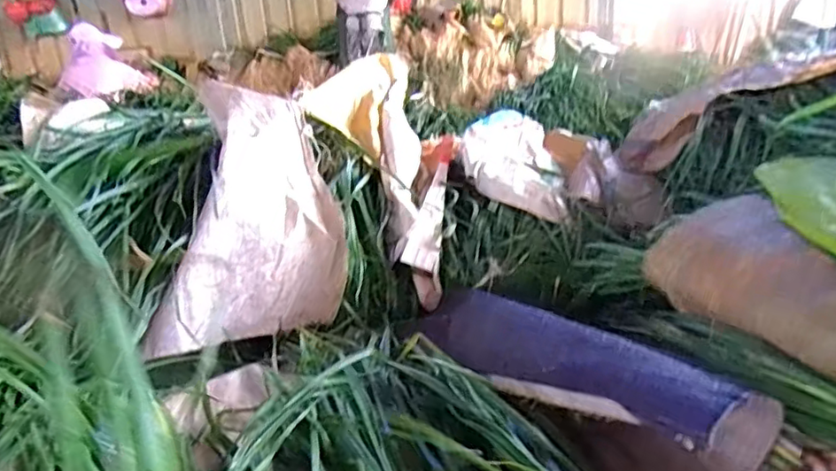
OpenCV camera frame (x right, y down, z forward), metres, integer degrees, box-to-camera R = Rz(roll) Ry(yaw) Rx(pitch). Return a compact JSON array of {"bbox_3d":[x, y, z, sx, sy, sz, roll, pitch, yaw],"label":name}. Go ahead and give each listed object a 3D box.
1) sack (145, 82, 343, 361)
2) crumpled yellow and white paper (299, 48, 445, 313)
[{"bbox_3d":[-0.251,-0.039,1.006,0.254,0.479,0.111,14,-21,-23],"label":"sack"},{"bbox_3d":[-0.070,-0.143,1.147,0.236,0.081,0.638,-9,50,-11],"label":"crumpled yellow and white paper"}]

